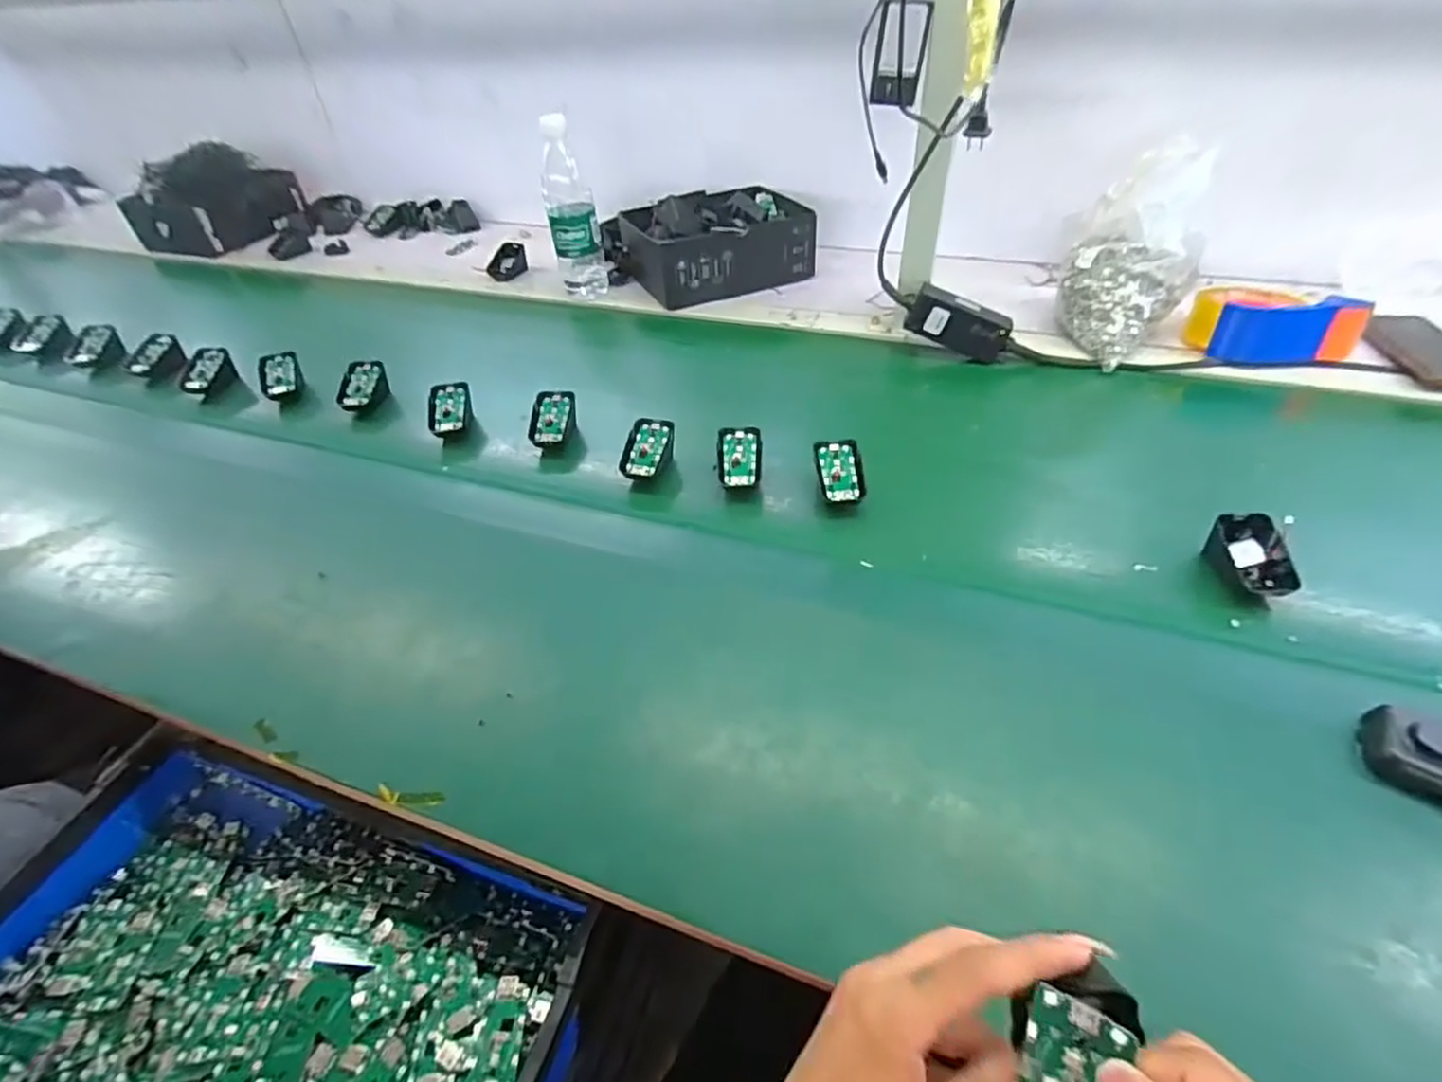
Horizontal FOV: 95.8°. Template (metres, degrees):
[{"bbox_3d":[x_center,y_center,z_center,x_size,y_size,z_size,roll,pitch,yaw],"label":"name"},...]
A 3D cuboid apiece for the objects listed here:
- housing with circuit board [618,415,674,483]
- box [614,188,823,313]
[{"bbox_3d":[-0.075,-0.091,0.660,0.043,0.032,0.070,13,65,3],"label":"housing with circuit board"},{"bbox_3d":[0.003,-0.434,0.952,0.256,0.088,0.159,-18,46,-13],"label":"box"}]

